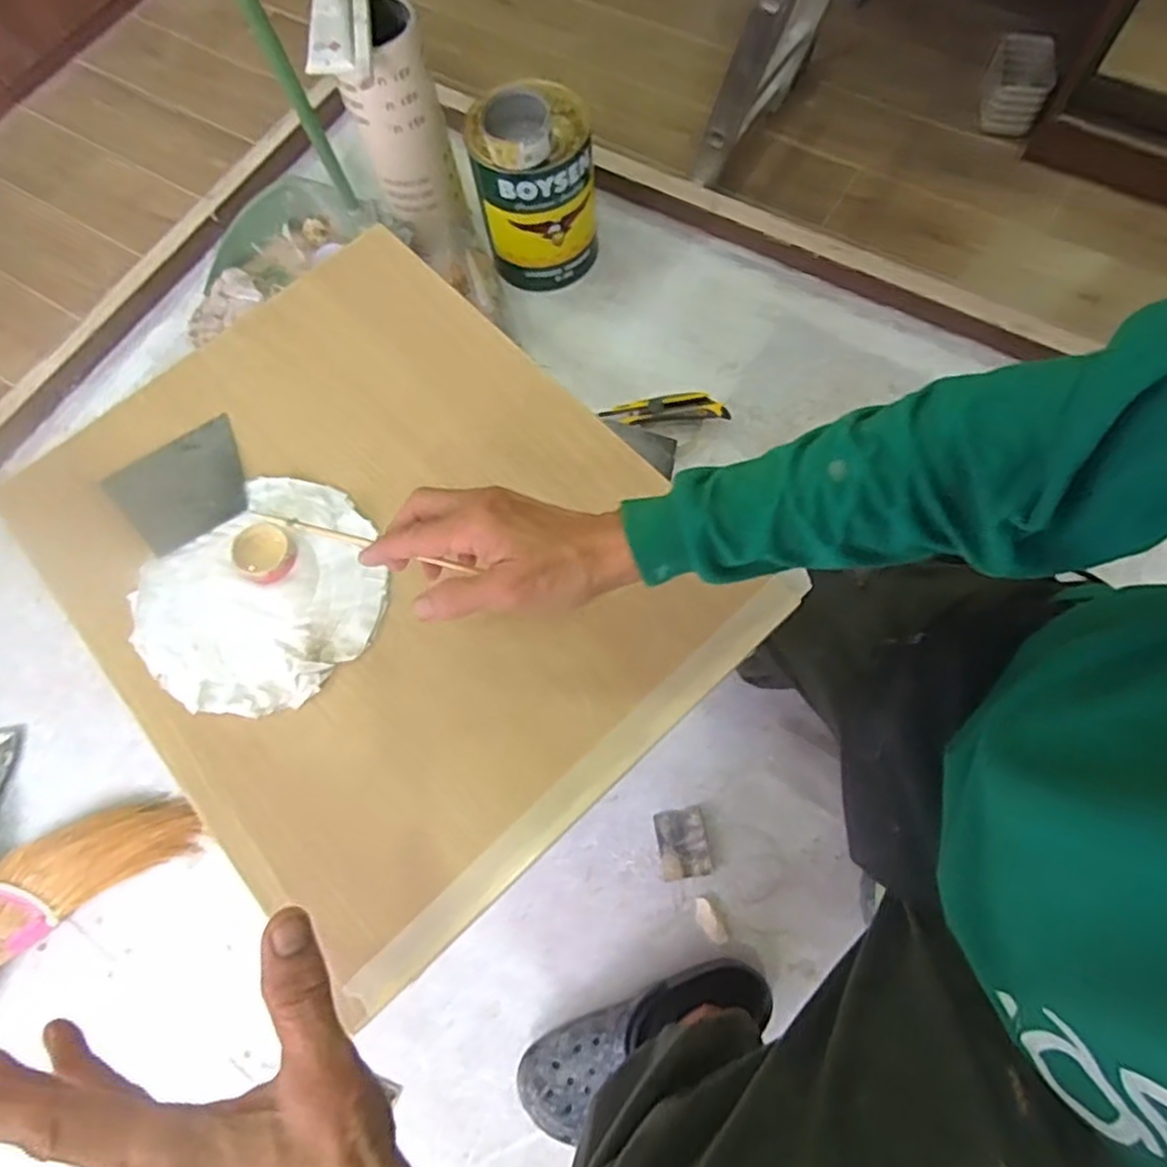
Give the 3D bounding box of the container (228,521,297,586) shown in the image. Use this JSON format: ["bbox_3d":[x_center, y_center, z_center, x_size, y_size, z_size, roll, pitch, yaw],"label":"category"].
[{"bbox_3d":[-0.231,-0.023,0.506,0.038,0.022,0.041,34,76,13],"label":"container"}]

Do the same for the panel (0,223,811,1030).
[{"bbox_3d":[-0.157,-0.032,0.528,0.388,0.020,0.491,-42,75,-11],"label":"panel"}]

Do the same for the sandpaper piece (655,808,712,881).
[{"bbox_3d":[0.110,0.287,0.778,0.053,0.004,0.071,-10,70,1],"label":"sandpaper piece"}]

